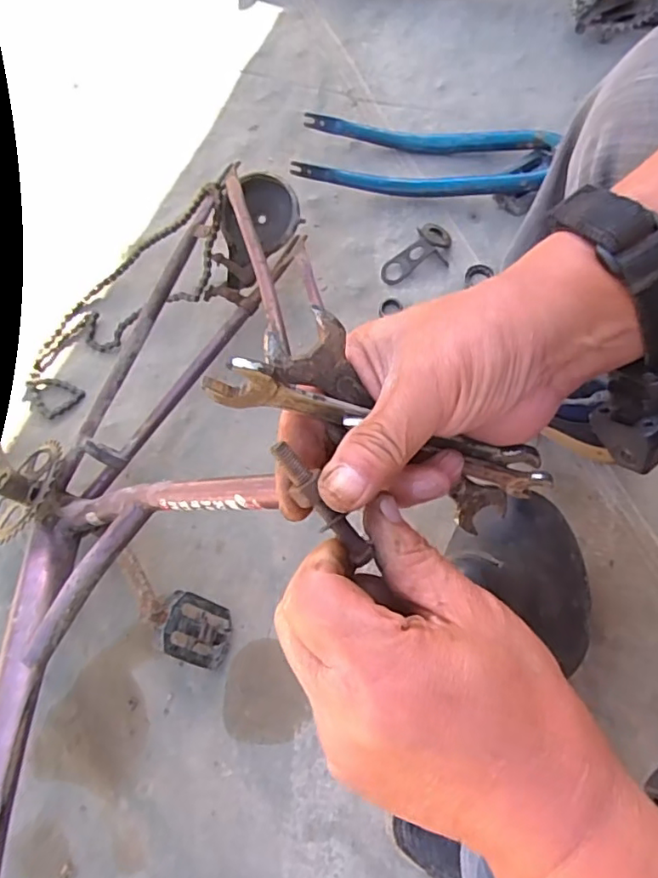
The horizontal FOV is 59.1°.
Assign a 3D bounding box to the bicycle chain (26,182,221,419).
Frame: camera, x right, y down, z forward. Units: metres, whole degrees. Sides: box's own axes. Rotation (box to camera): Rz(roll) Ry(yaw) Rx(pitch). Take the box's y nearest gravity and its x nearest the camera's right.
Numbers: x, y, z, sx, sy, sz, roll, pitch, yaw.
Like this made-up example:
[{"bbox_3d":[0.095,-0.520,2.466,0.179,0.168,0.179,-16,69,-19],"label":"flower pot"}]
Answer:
[{"bbox_3d":[-0.268,-0.195,0.778,0.378,0.068,0.182,-34,70,18],"label":"bicycle chain"}]

